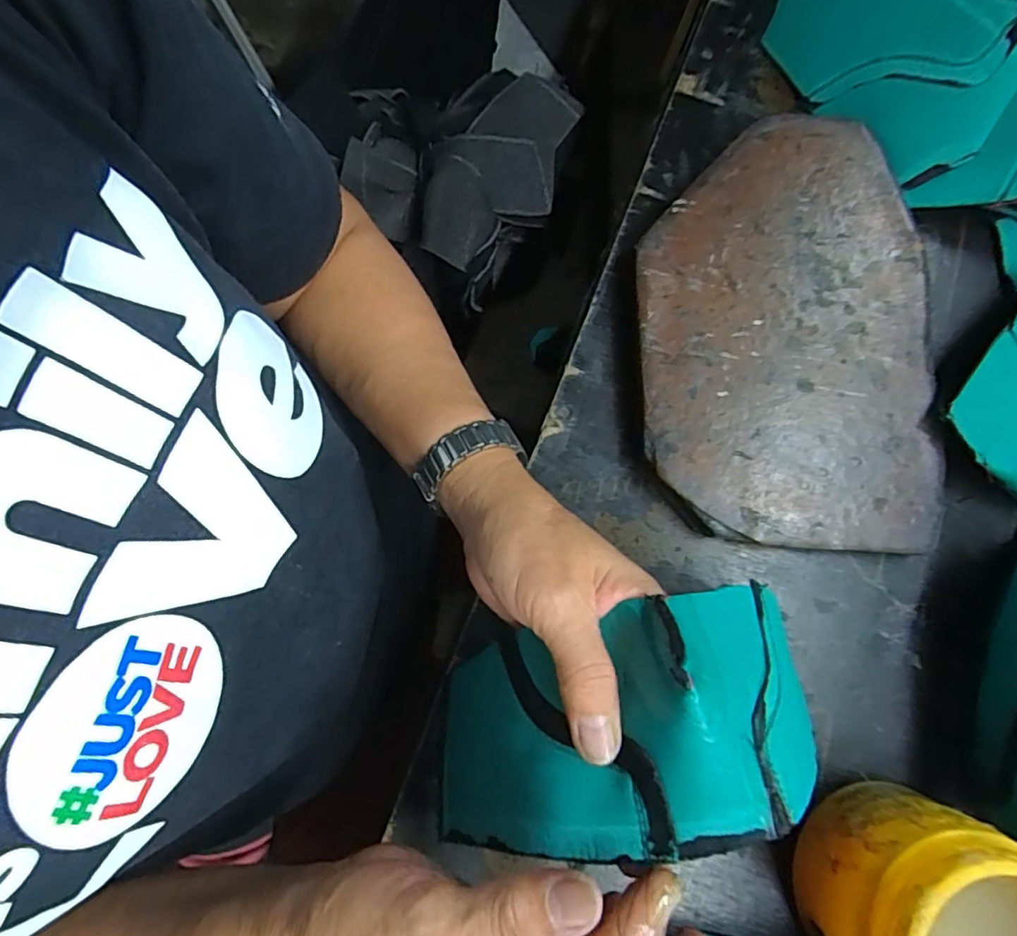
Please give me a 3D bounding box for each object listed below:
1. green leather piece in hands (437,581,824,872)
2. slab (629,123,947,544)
[{"bbox_3d":[0.043,0.101,0.233,0.160,0.098,0.078,-14,80,-4],"label":"green leather piece in hands"},{"bbox_3d":[0.159,-0.081,0.338,0.161,0.029,0.253,2,79,-1],"label":"slab"}]

